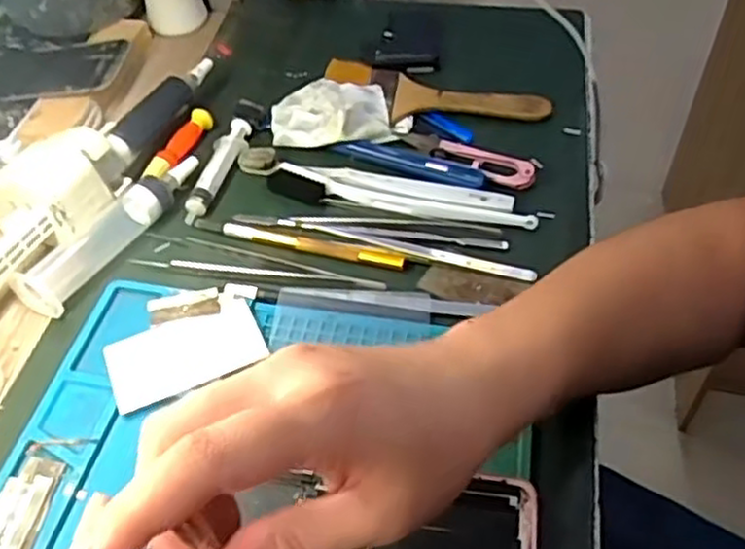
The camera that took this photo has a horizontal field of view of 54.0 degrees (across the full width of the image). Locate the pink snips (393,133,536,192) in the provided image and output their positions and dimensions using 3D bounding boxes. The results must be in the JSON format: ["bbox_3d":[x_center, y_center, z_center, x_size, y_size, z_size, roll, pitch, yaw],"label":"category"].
[{"bbox_3d":[0.062,-0.082,0.492,0.100,0.008,0.022,24,54,22],"label":"pink snips"}]

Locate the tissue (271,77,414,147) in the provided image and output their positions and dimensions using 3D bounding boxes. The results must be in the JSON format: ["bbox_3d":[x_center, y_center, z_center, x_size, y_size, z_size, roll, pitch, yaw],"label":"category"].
[{"bbox_3d":[-0.024,-0.119,0.519,0.095,0.021,0.060,-9,49,-6],"label":"tissue"}]

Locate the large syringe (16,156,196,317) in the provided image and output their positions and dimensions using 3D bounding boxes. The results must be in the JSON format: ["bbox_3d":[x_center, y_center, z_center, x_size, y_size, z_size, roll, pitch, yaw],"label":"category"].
[{"bbox_3d":[-0.158,-0.033,0.450,0.033,0.024,0.136,23,54,21],"label":"large syringe"}]

